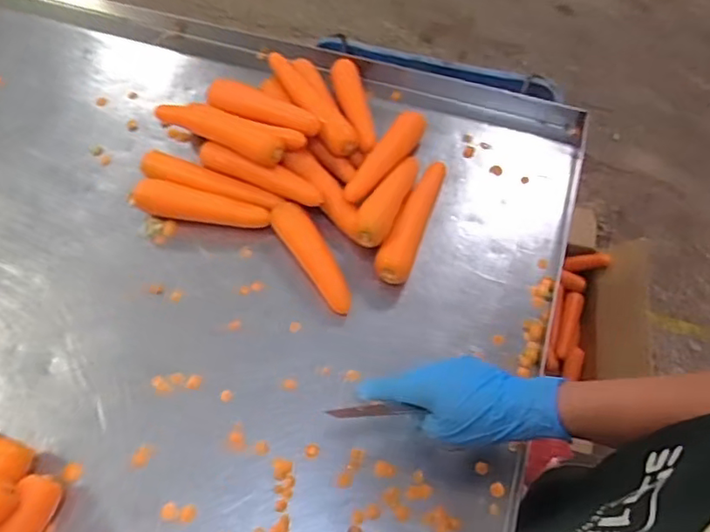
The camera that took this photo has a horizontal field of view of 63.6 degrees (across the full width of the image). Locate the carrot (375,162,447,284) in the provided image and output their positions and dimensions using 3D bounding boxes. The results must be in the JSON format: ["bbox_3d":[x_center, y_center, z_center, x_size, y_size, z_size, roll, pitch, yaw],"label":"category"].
[{"bbox_3d":[0.074,-0.060,0.710,0.039,0.031,0.192,20,61,10],"label":"carrot"}]

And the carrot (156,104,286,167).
[{"bbox_3d":[-0.168,-0.179,0.729,0.187,0.033,0.042,26,62,13],"label":"carrot"}]

